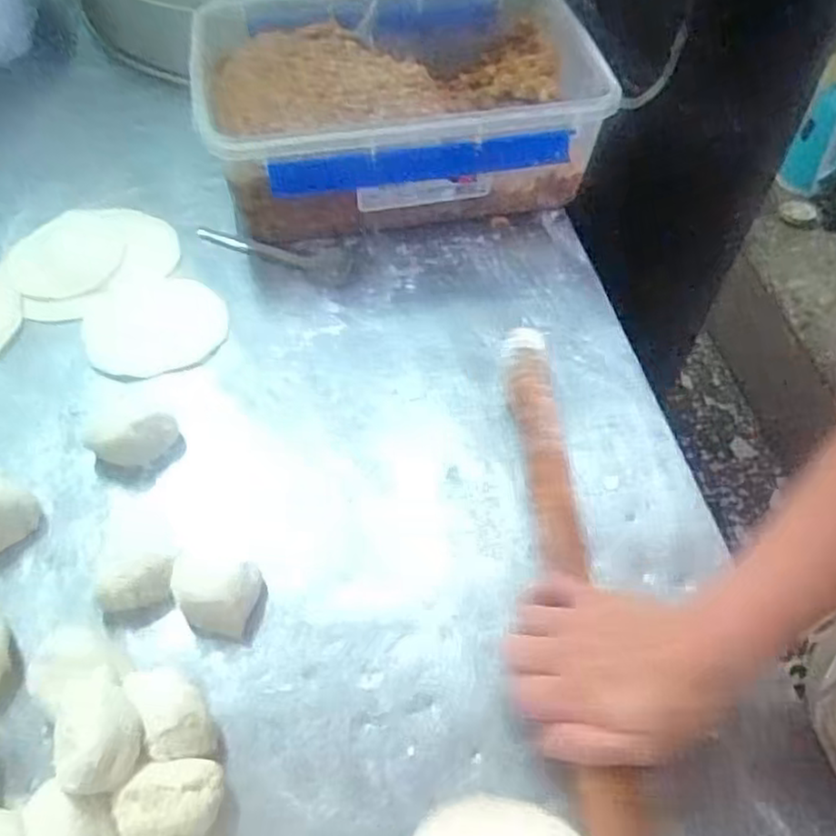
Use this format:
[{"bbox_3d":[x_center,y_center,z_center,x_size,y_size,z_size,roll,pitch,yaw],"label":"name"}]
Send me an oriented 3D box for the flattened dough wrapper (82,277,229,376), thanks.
[{"bbox_3d":[-0.220,-0.081,0.601,0.112,0.008,0.099,-18,57,-15],"label":"flattened dough wrapper"}]

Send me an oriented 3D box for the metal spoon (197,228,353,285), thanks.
[{"bbox_3d":[-0.130,-0.156,0.662,0.145,0.012,0.039,17,55,10],"label":"metal spoon"}]

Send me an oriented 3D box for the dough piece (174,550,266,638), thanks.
[{"bbox_3d":[-0.126,0.110,0.452,0.053,0.035,0.047,4,54,0],"label":"dough piece"}]

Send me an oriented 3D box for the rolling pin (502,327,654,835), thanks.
[{"bbox_3d":[0.100,0.101,0.463,0.036,0.023,0.403,-3,59,-5],"label":"rolling pin"}]

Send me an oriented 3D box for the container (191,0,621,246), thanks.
[{"bbox_3d":[-0.010,-0.302,0.701,0.370,0.127,0.253,-9,55,-9],"label":"container"}]

